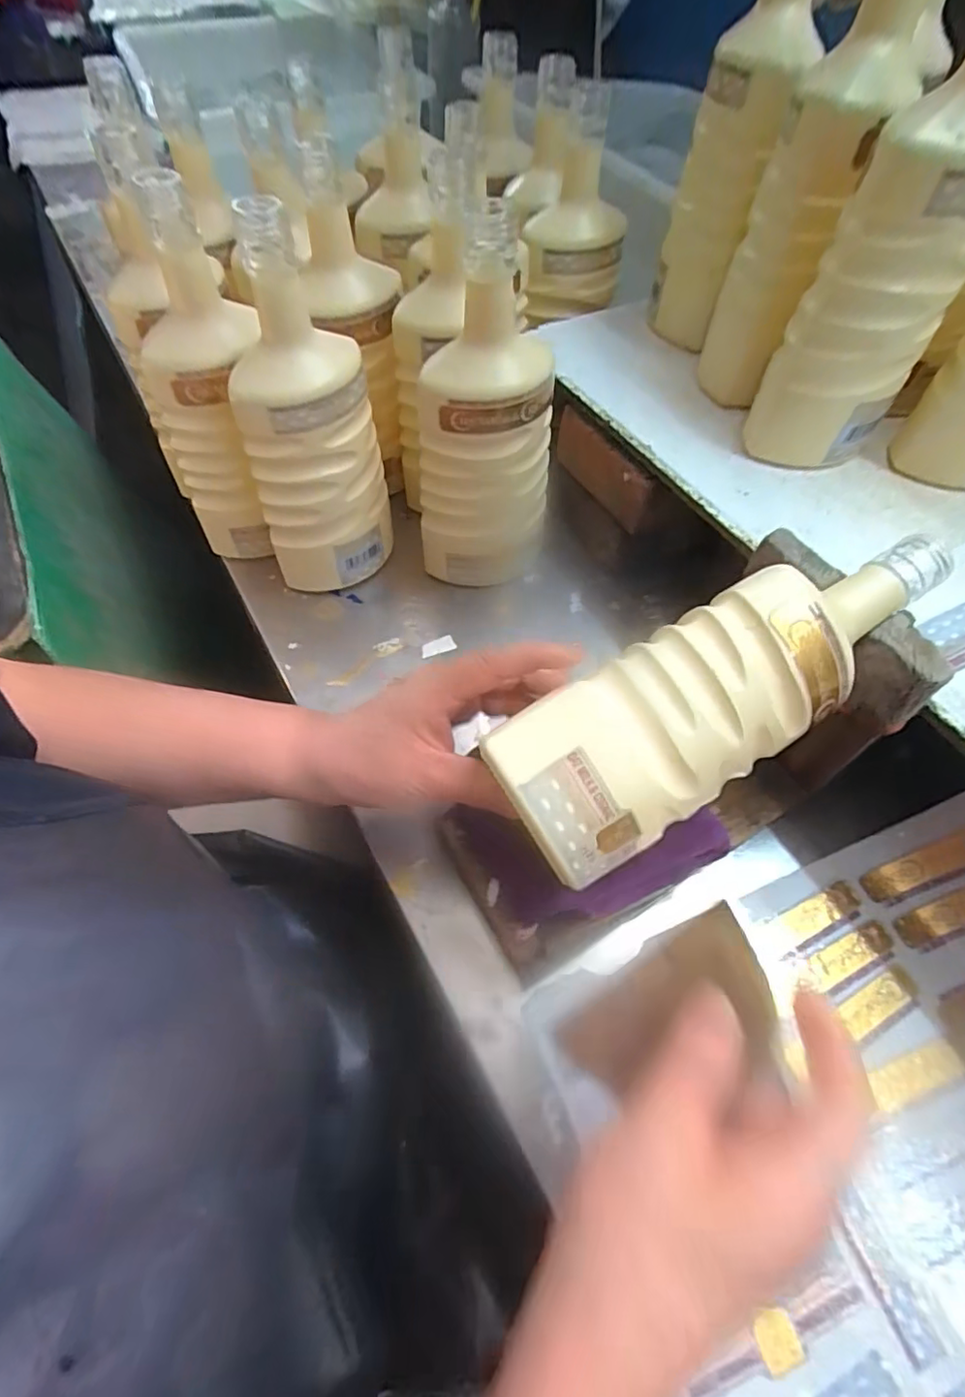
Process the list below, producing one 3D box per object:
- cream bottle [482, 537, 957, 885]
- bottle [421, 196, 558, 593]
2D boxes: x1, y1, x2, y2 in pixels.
[{"bbox_3d":[0.124,-0.007,0.290,0.239,0.065,0.070,-31,64,-5],"label":"cream bottle"},{"bbox_3d":[0.001,-0.181,0.440,0.085,0.223,0.076,16,62,11],"label":"bottle"}]

